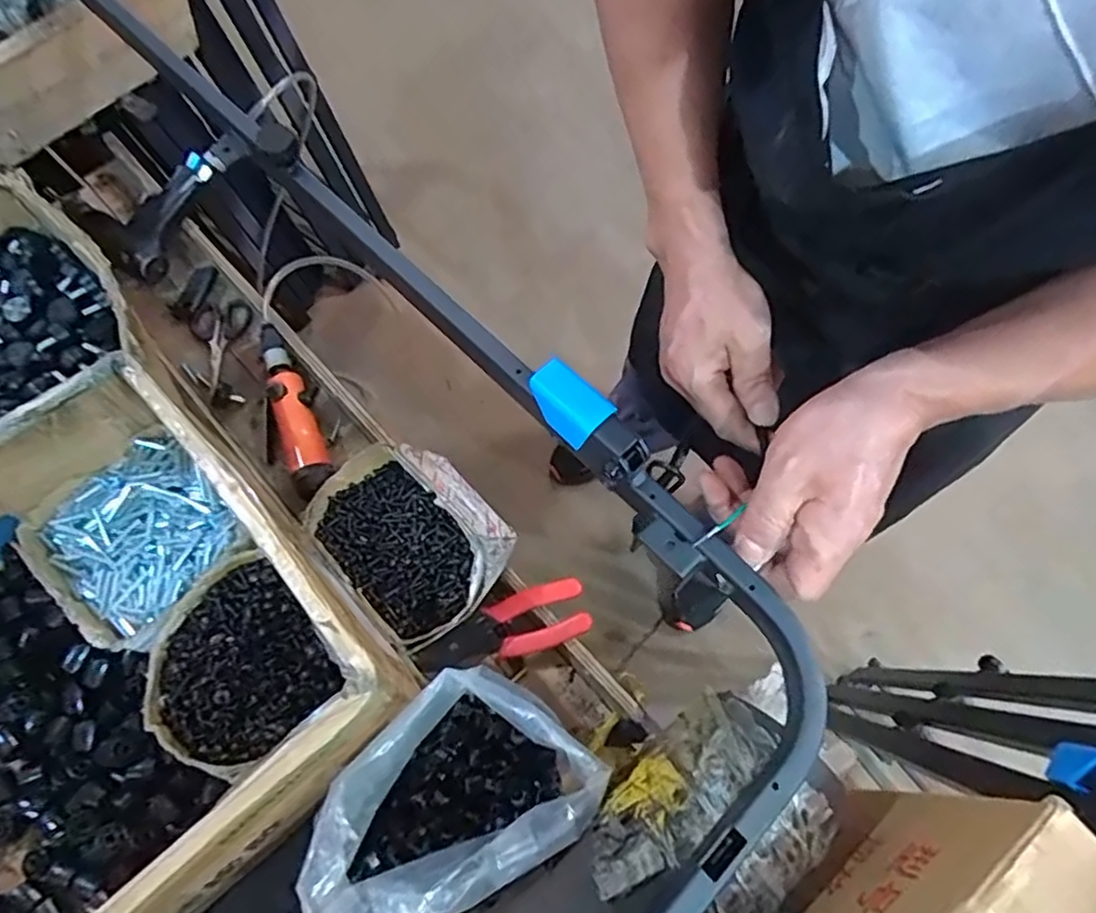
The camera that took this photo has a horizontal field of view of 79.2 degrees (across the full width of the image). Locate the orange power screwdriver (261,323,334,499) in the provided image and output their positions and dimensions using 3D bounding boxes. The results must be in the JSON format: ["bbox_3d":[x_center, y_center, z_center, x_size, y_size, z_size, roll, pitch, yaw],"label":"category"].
[{"bbox_3d":[-0.278,-0.051,0.709,0.057,0.043,0.213,-22,68,-11],"label":"orange power screwdriver"}]

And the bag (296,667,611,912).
[{"bbox_3d":[-0.066,0.229,0.455,0.179,0.114,0.121,-27,69,-13],"label":"bag"}]

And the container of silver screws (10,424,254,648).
[{"bbox_3d":[-0.348,0.073,0.572,0.156,0.050,0.142,42,71,16],"label":"container of silver screws"}]

